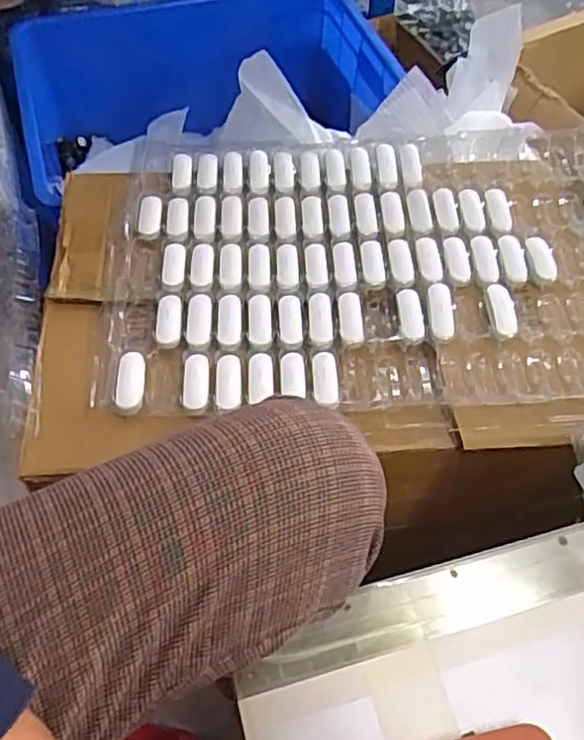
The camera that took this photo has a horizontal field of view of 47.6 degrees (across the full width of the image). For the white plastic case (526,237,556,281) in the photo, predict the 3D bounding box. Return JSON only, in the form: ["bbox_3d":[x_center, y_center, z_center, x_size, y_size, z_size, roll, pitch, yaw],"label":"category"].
[{"bbox_3d":[0.273,-0.122,0.724,0.026,0.008,0.056,-2,55,-2],"label":"white plastic case"}]

